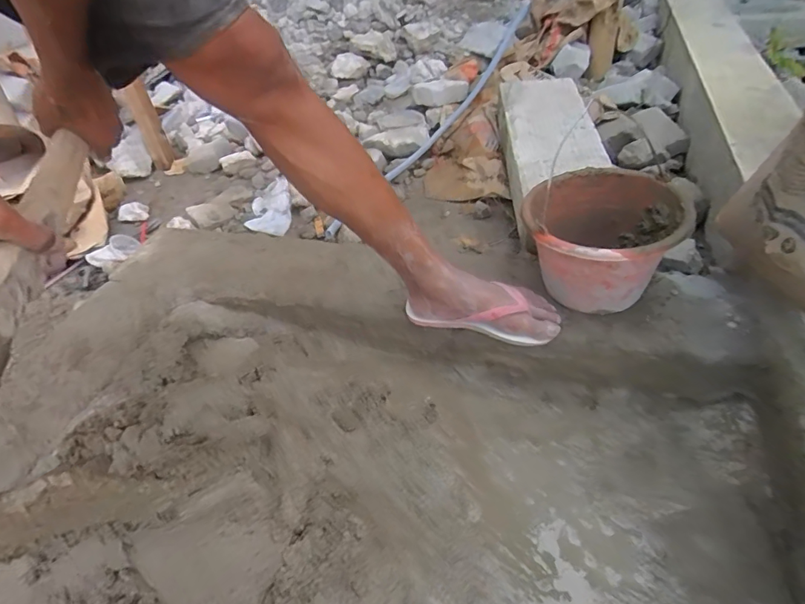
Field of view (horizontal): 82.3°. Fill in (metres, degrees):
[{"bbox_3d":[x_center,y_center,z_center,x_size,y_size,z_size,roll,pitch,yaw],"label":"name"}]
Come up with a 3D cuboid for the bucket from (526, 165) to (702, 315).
[{"bbox_3d":[0.314,-0.094,0.748,0.227,0.153,0.235,27,53,29],"label":"bucket"}]

